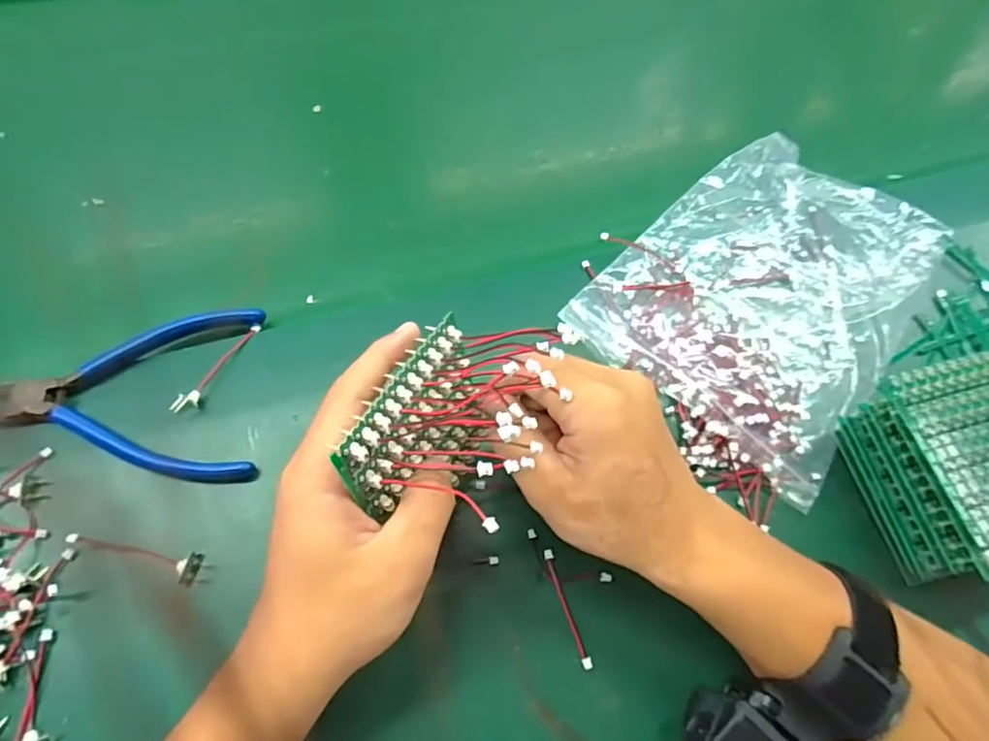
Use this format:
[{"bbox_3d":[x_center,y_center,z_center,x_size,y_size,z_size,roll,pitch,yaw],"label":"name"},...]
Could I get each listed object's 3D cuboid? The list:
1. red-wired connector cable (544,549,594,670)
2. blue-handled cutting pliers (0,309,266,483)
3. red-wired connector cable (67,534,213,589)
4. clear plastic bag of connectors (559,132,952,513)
[{"bbox_3d":[0.037,0.119,0.293,0.004,0.005,0.058,-15,64,-11],"label":"red-wired connector cable"},{"bbox_3d":[-0.199,0.014,0.318,0.131,0.017,0.099,-3,62,-5],"label":"blue-handled cutting pliers"},{"bbox_3d":[-0.172,0.091,0.286,0.068,0.014,0.015,15,62,4],"label":"red-wired connector cable"},{"bbox_3d":[0.182,-0.058,0.379,0.167,0.023,0.239,38,66,15],"label":"clear plastic bag of connectors"}]

